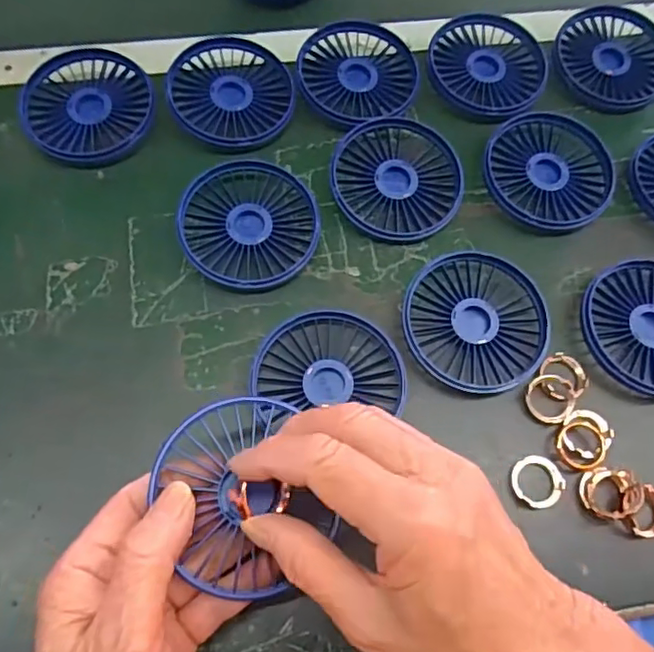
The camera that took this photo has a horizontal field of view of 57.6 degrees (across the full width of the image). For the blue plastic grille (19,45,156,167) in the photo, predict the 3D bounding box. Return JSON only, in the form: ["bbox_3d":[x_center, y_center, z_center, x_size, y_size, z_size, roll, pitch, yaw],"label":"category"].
[{"bbox_3d":[-0.163,-0.153,0.410,0.088,0.012,0.087,-4,66,-6],"label":"blue plastic grille"}]

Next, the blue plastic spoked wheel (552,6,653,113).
[{"bbox_3d":[0.217,-0.206,0.455,0.085,0.018,0.085,0,78,0],"label":"blue plastic spoked wheel"}]

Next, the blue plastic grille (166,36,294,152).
[{"bbox_3d":[-0.067,-0.165,0.418,0.082,0.012,0.091,-18,68,-12],"label":"blue plastic grille"}]

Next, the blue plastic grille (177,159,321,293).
[{"bbox_3d":[-0.049,-0.065,0.379,0.085,0.012,0.087,1,66,-3],"label":"blue plastic grille"}]

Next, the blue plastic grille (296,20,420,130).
[{"bbox_3d":[0.023,-0.184,0.429,0.089,0.012,0.086,1,66,-3],"label":"blue plastic grille"}]

